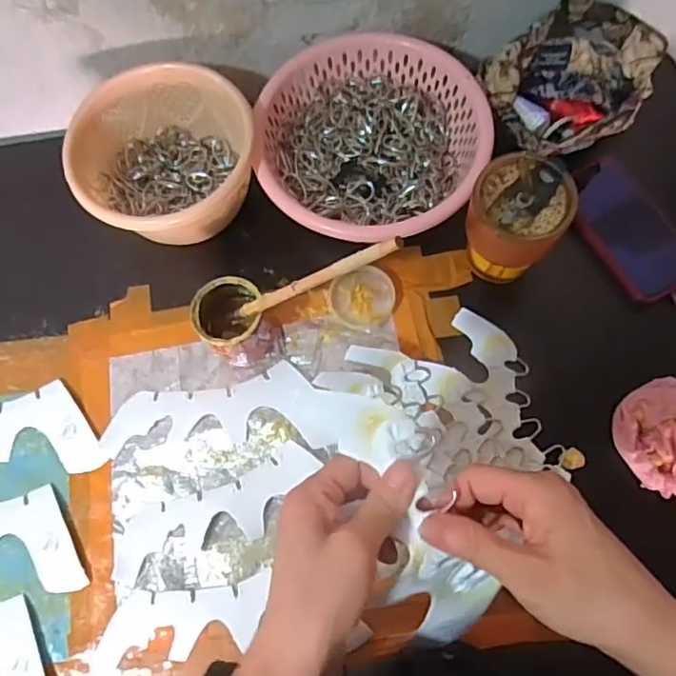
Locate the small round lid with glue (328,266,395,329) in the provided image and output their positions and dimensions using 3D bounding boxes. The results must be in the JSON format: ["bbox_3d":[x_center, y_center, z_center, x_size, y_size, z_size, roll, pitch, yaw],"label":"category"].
[{"bbox_3d":[0.024,-0.041,0.556,0.062,0.010,0.061,-1,72,2],"label":"small round lid with glue"}]

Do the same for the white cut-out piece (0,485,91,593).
[{"bbox_3d":[-0.323,0.171,0.499,0.212,0.008,0.076,4,72,4],"label":"white cut-out piece"}]

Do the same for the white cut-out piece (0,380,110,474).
[{"bbox_3d":[-0.322,0.082,0.531,0.216,0.007,0.077,2,72,3],"label":"white cut-out piece"}]

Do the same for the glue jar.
[{"bbox_3d":[-0.095,-0.014,0.519,0.066,0.067,0.062,-1,72,2],"label":"glue jar"}]

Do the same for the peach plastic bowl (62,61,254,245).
[{"bbox_3d":[-0.160,-0.168,0.542,0.154,0.093,0.151,-1,72,2],"label":"peach plastic bowl"}]

